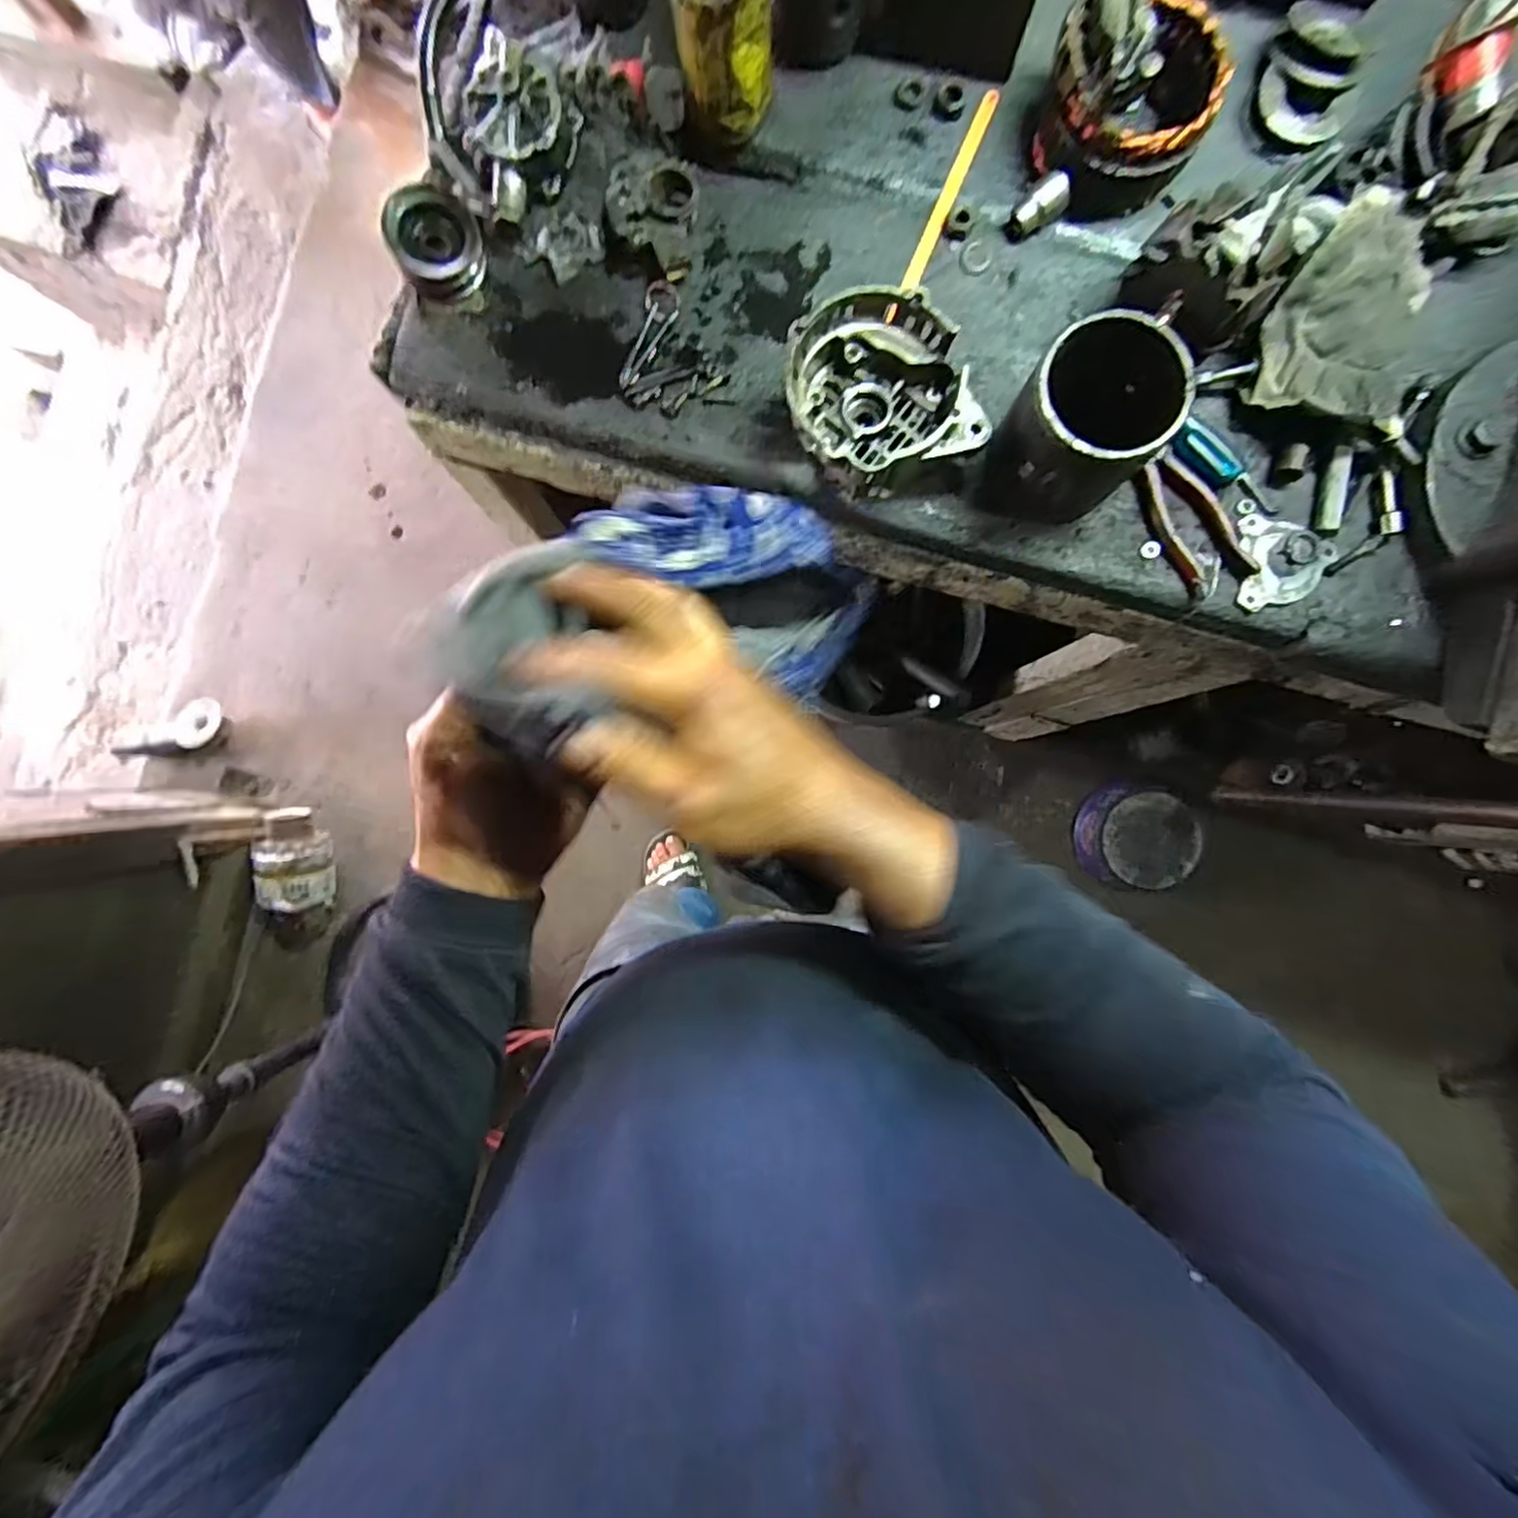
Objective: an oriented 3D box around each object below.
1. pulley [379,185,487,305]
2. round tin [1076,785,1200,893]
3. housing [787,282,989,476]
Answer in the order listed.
[{"bbox_3d":[-0.279,-0.448,0.557,0.078,0.031,0.075,-6,103,-27],"label":"pulley"},{"bbox_3d":[0.768,0.161,1.304,0.194,0.114,0.190,0,88,1],"label":"round tin"},{"bbox_3d":[0.094,-0.300,0.537,0.141,0.077,0.138,-21,88,0],"label":"housing"}]

